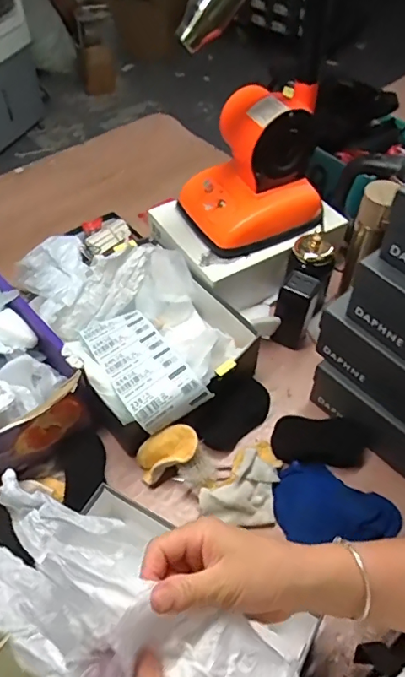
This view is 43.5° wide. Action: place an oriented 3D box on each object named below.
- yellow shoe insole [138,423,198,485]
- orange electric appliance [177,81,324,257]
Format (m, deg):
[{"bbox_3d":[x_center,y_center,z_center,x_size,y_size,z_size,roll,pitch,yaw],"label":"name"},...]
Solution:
[{"bbox_3d":[-0.055,0.159,0.712,0.104,0.024,0.053,-37,91,17],"label":"yellow shoe insole"},{"bbox_3d":[0.088,-0.289,0.849,0.227,0.201,0.168,-21,54,-16],"label":"orange electric appliance"}]

